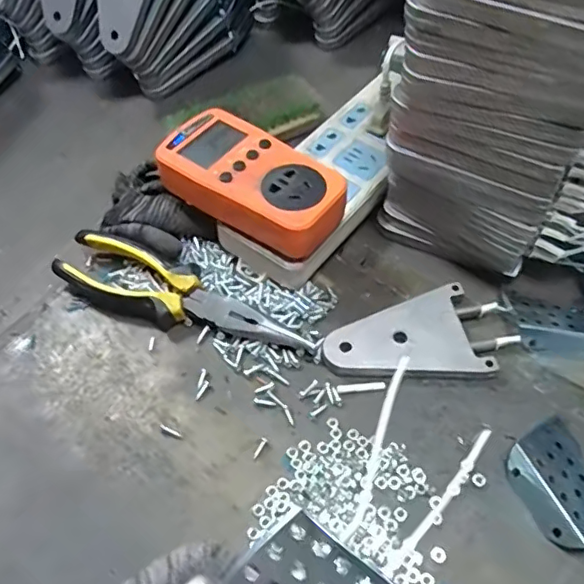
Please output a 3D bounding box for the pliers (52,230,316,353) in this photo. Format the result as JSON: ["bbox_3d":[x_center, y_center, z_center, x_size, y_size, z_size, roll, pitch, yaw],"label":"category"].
[{"bbox_3d":[-0.079,0.004,0.387,0.186,0.028,0.048,22,59,18],"label":"pliers"}]

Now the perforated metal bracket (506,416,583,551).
[{"bbox_3d":[0.150,0.107,0.306,0.046,0.016,0.066,-21,57,-11],"label":"perforated metal bracket"}]

